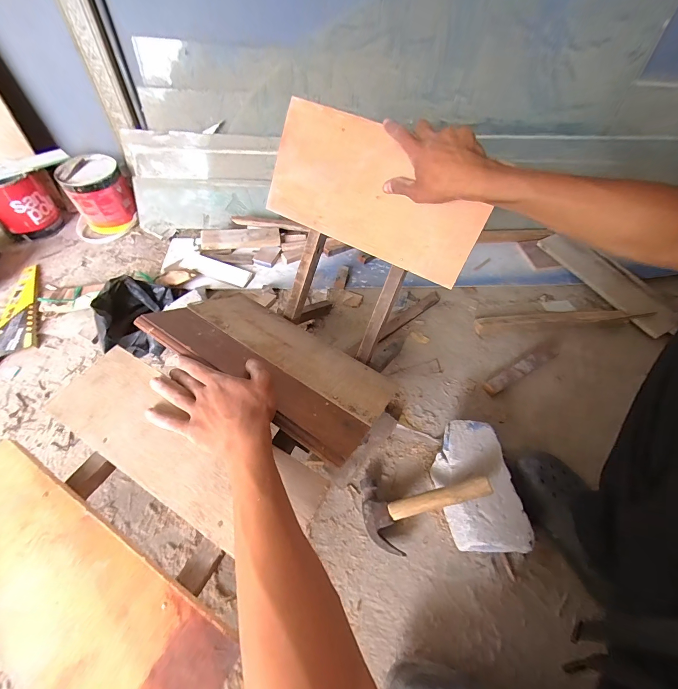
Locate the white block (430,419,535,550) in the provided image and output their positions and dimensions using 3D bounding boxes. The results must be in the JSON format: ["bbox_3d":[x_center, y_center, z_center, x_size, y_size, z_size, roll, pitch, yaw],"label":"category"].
[{"bbox_3d":[0.240,0.254,0.586,0.116,0.080,0.208,-3,54,-8],"label":"white block"}]

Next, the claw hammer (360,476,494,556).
[{"bbox_3d":[0.149,0.271,0.549,0.215,0.043,0.124,-18,54,10],"label":"claw hammer"}]

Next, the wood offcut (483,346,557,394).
[{"bbox_3d":[0.441,0.057,0.780,0.235,0.018,0.038,-23,59,-21],"label":"wood offcut"}]

